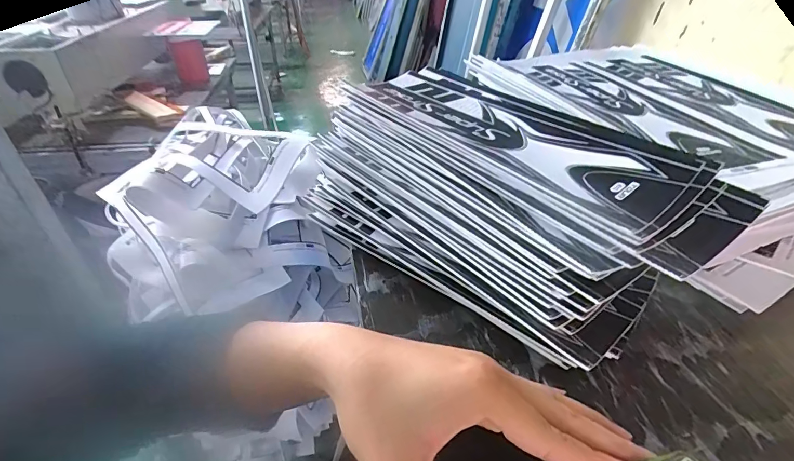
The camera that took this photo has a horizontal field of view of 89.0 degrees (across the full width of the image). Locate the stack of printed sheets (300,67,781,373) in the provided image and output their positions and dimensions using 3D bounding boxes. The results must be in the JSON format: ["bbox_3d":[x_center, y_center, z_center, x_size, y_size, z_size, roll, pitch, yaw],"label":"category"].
[{"bbox_3d":[0.062,-0.027,0.327,0.125,0.125,0.313,-30,47,-34],"label":"stack of printed sheets"}]

